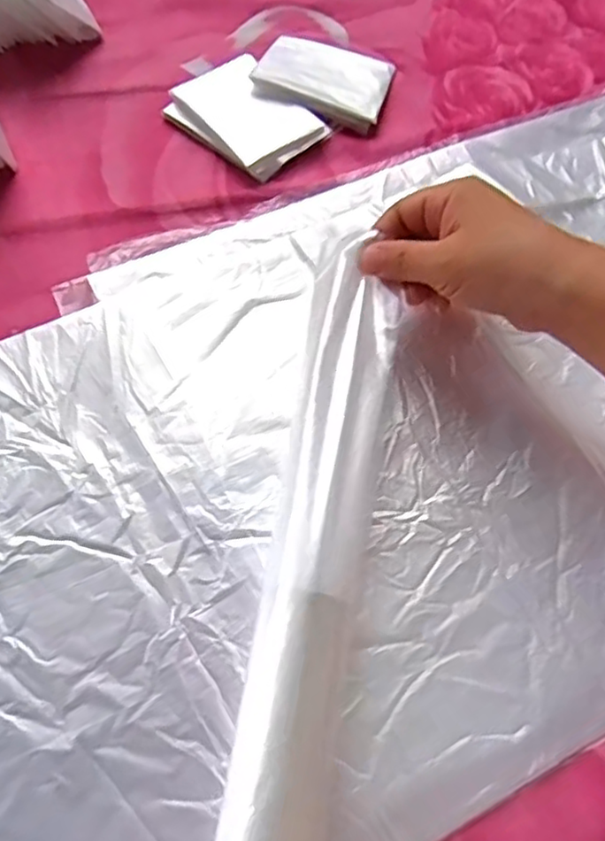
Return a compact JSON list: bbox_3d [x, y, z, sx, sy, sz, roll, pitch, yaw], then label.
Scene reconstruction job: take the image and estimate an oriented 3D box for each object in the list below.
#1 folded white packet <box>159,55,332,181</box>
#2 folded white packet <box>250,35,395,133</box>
[{"bbox_3d":[-0.037,-0.197,0.434,0.069,0.011,0.086,-40,74,-18],"label":"folded white packet"},{"bbox_3d":[0.014,-0.225,0.442,0.084,0.013,0.056,16,67,4],"label":"folded white packet"}]

